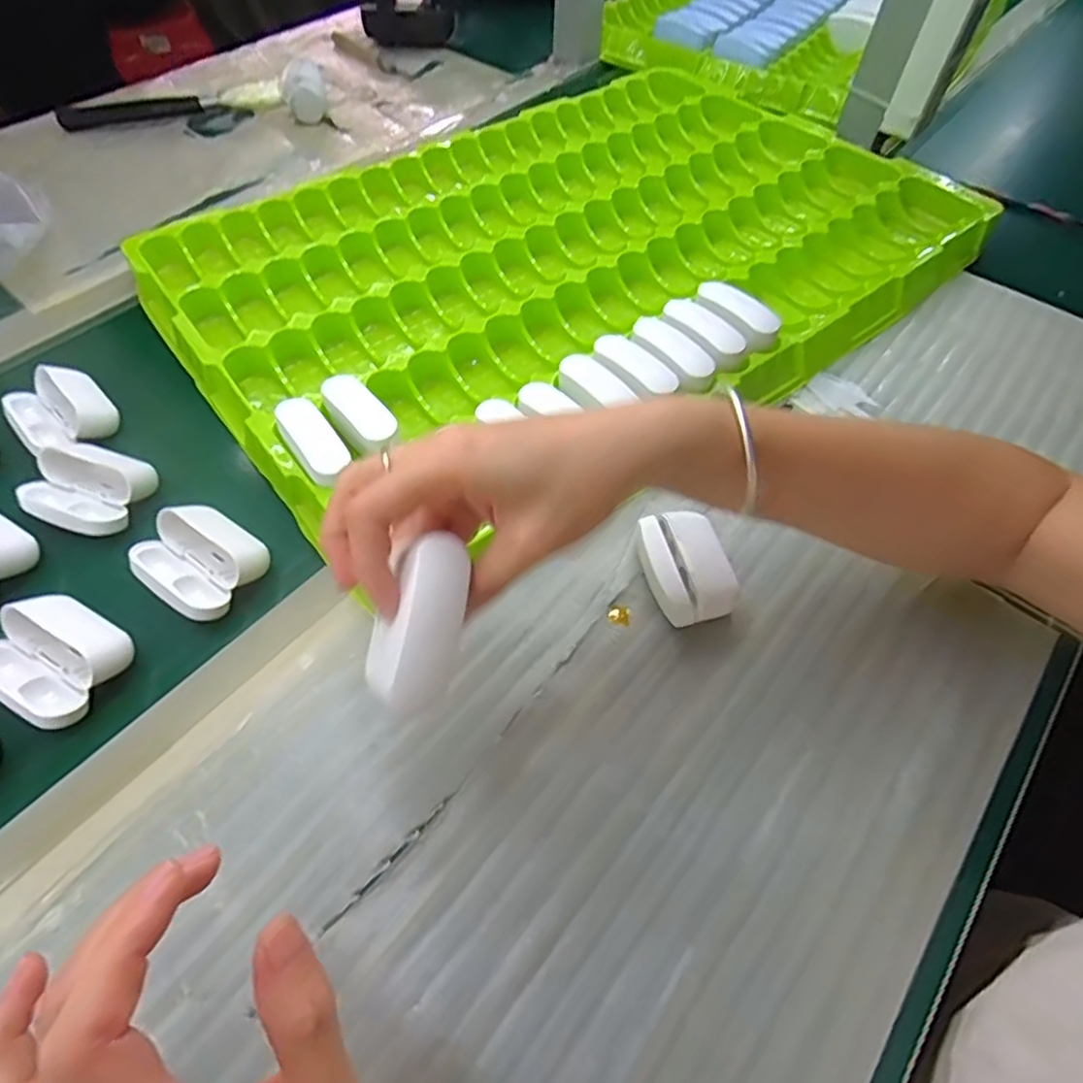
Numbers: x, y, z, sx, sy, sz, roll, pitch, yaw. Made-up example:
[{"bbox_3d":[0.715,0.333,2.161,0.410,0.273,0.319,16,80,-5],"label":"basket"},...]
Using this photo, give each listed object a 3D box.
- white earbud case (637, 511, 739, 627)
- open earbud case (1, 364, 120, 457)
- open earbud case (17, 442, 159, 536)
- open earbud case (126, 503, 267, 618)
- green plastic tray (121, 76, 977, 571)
[{"bbox_3d":[0.078,0.015,0.339,0.044,0.024,0.060,-11,57,-7],"label":"white earbud case"},{"bbox_3d":[-0.308,-0.083,0.401,0.053,0.031,0.060,-39,65,-23],"label":"open earbud case"},{"bbox_3d":[-0.271,-0.032,0.372,0.067,0.024,0.053,18,58,11],"label":"open earbud case"},{"bbox_3d":[-0.188,0.009,0.344,0.065,0.027,0.053,30,61,18],"label":"open earbud case"},{"bbox_3d":[0.029,-0.243,0.497,0.587,0.040,0.392,-29,61,-18],"label":"green plastic tray"}]

